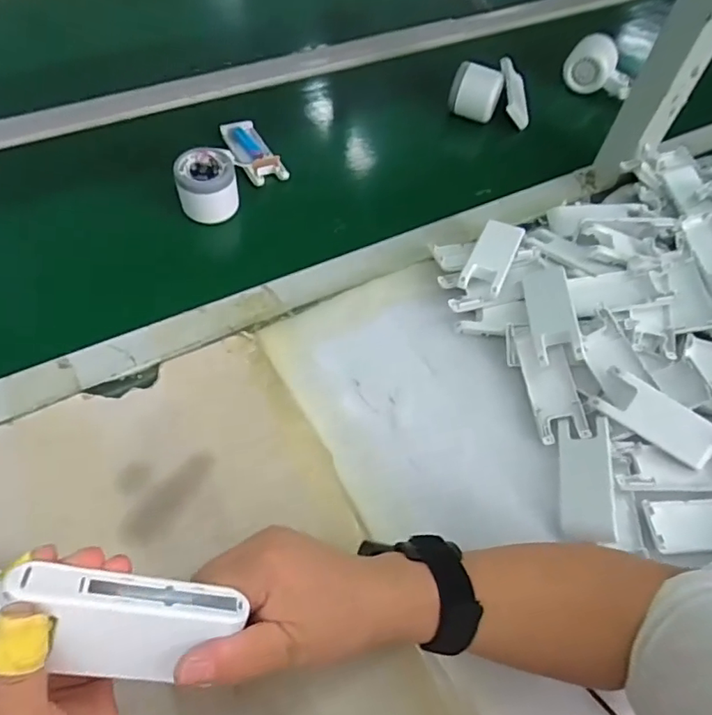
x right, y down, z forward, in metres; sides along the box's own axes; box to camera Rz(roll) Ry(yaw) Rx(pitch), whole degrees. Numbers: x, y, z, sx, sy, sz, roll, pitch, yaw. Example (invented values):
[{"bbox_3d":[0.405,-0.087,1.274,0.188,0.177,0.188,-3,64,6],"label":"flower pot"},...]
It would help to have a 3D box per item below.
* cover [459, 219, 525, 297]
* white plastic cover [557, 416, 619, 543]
[{"bbox_3d":[0.134,-0.099,0.538,0.039,0.012,0.095,24,59,10],"label":"cover"},{"bbox_3d":[0.183,0.095,0.442,0.039,0.007,0.098,-9,58,31],"label":"white plastic cover"}]

